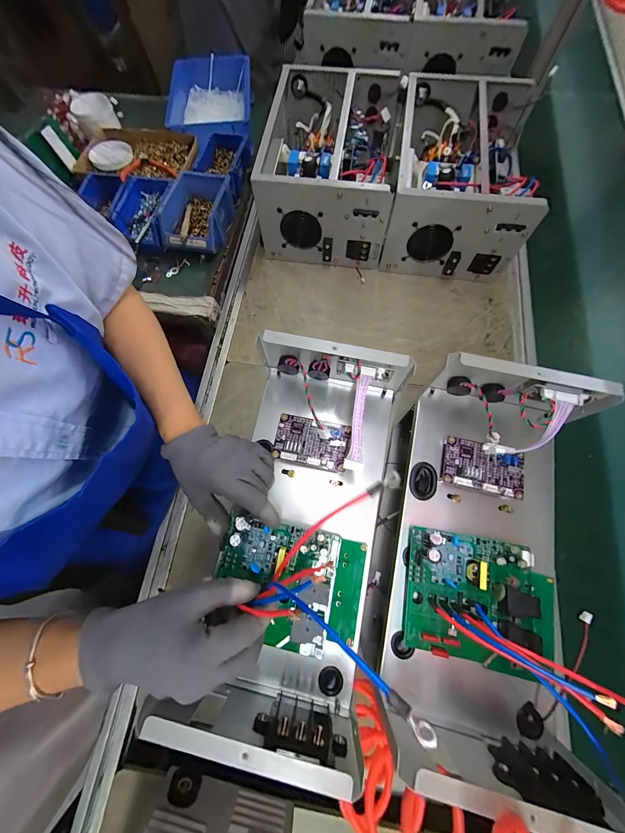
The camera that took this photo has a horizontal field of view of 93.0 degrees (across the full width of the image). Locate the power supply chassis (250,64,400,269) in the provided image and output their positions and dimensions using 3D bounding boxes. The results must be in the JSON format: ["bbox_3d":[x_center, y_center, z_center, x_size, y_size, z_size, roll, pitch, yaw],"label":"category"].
[{"bbox_3d":[0.045,-0.568,0.685,0.293,0.181,0.399,4,72,3],"label":"power supply chassis"}]

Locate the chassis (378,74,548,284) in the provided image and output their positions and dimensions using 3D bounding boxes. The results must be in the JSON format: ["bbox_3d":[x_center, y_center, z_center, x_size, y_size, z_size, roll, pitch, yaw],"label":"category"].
[{"bbox_3d":[0.315,-0.528,0.660,0.263,0.181,0.383,9,72,5],"label":"chassis"}]

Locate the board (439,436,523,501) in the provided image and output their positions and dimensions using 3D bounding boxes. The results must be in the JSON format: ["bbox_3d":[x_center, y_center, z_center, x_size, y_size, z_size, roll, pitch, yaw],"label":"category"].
[{"bbox_3d":[0.208,0.061,0.358,0.091,0.020,0.058,14,73,6],"label":"board"}]

